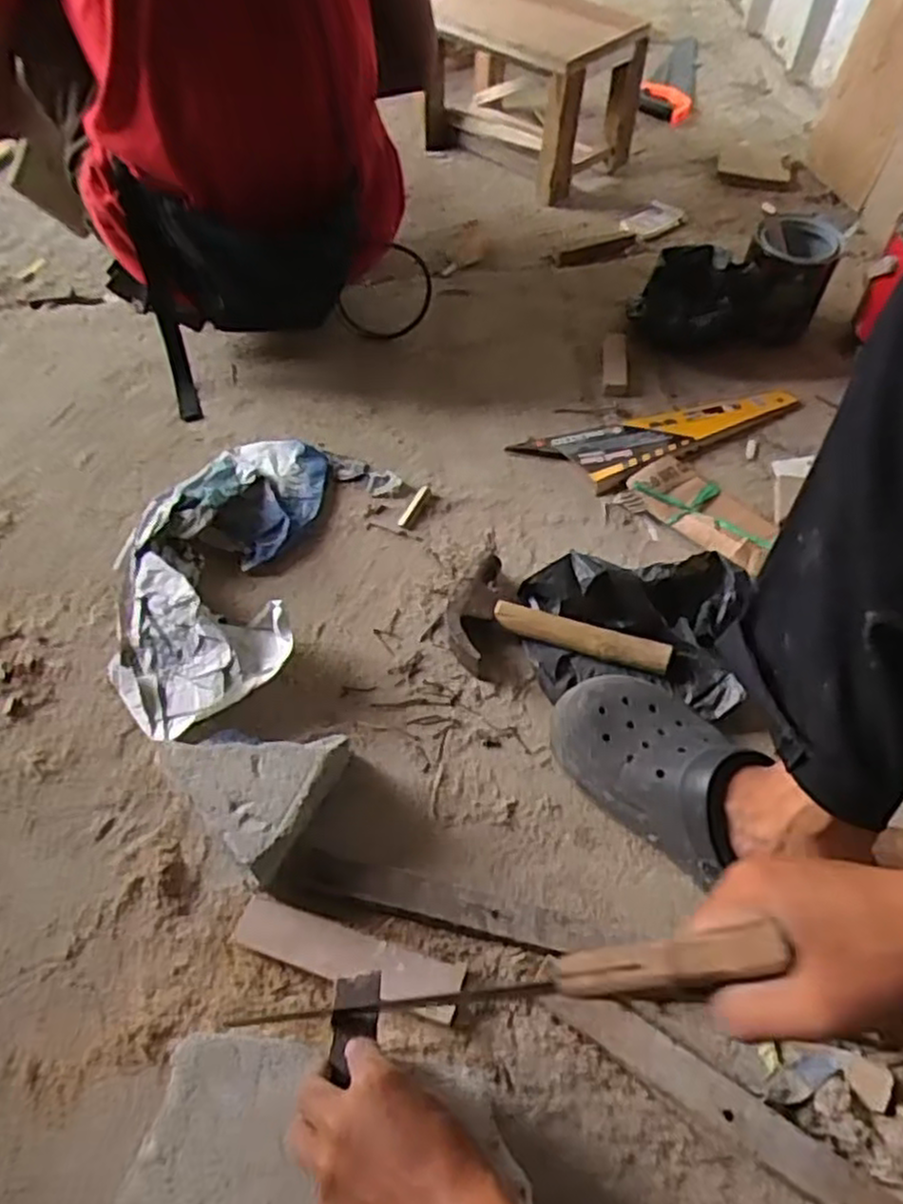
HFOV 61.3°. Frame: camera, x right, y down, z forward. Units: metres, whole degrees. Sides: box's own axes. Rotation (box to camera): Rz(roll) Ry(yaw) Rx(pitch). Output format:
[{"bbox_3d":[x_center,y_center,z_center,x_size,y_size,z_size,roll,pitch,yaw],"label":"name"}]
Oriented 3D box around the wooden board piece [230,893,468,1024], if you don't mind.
[{"bbox_3d":[-0.079,0.267,0.578,0.176,0.017,0.039,15,56,9],"label":"wooden board piece"}]

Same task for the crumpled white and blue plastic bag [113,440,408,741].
[{"bbox_3d":[-0.222,-0.043,0.774,0.221,0.051,0.377,16,56,10],"label":"crumpled white and blue plastic bag"}]

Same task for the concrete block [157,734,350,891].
[{"bbox_3d":[-0.158,0.164,0.617,0.146,0.071,0.127,-3,55,-3],"label":"concrete block"}]

